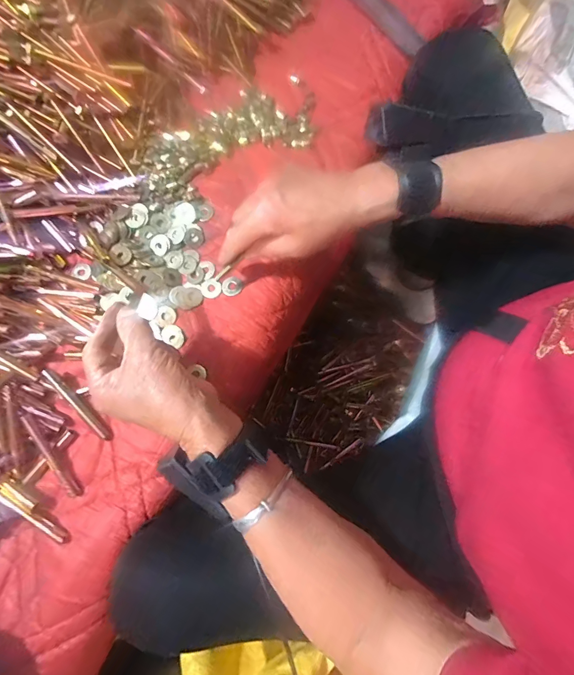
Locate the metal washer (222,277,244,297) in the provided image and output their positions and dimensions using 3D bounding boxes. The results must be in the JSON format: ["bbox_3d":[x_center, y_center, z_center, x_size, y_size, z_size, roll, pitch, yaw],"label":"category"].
[{"bbox_3d":[-0.059,-0.056,0.402,0.022,0.004,0.021,0,77,0],"label":"metal washer"}]

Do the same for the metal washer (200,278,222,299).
[{"bbox_3d":[-0.082,-0.054,0.402,0.022,0.004,0.022,0,77,0],"label":"metal washer"}]

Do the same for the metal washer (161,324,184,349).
[{"bbox_3d":[-0.119,-0.002,0.391,0.026,0.004,0.019,36,80,7],"label":"metal washer"}]

